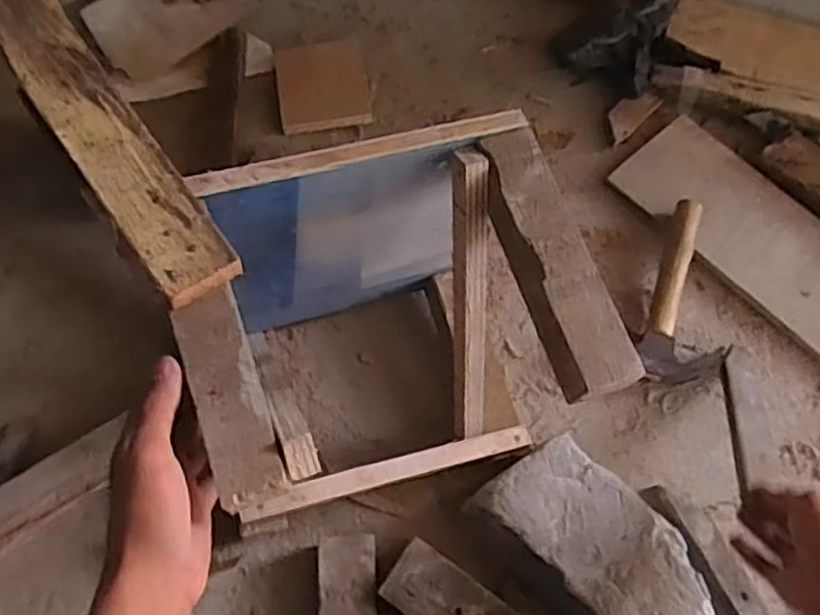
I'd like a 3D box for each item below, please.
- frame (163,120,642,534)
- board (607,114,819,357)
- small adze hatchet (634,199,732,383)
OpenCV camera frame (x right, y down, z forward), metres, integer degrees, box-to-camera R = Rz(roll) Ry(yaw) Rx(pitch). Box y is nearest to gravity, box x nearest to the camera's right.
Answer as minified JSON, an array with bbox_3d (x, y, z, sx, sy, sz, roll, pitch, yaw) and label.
[{"bbox_3d":[-0.018,0.030,0.572,0.268,0.266,0.213,-17,68,-8],"label":"frame"},{"bbox_3d":[0.412,-0.084,0.821,0.151,0.013,0.350,-39,73,-16],"label":"board"},{"bbox_3d":[0.309,-0.011,0.770,0.087,0.034,0.214,21,68,8],"label":"small adze hatchet"}]

